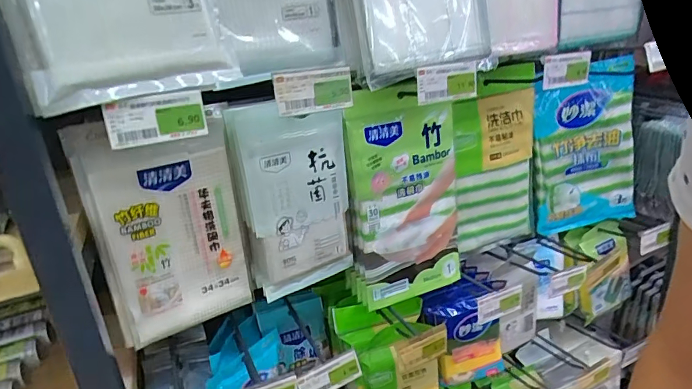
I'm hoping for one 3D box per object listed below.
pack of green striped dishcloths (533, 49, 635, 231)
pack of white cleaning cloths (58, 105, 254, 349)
[{"bbox_3d":[0.438,-0.080,0.826,0.194,0.305,0.057,-10,21,-11],"label":"pack of green striped dishcloths"},{"bbox_3d":[-0.209,0.037,0.534,0.155,0.251,0.047,-20,25,-34],"label":"pack of white cleaning cloths"}]

